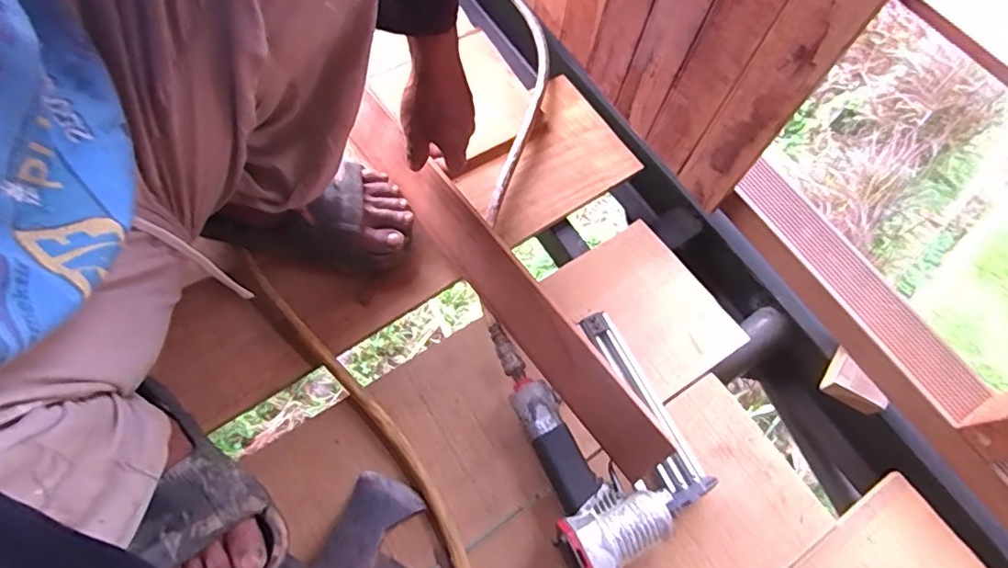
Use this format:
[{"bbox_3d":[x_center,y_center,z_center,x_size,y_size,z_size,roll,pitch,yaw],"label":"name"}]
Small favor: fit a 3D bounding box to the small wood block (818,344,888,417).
[{"bbox_3d":[0.386,0.116,0.610,0.034,0.034,0.076,-27,71,-14],"label":"small wood block"}]

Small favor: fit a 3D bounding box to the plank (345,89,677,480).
[{"bbox_3d":[-0.020,-0.018,0.590,0.513,0.068,0.011,49,33,19],"label":"plank"}]

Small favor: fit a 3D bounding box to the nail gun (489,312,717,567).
[{"bbox_3d":[0.100,0.143,0.553,0.159,0.060,0.255,-16,69,-10],"label":"nail gun"}]

